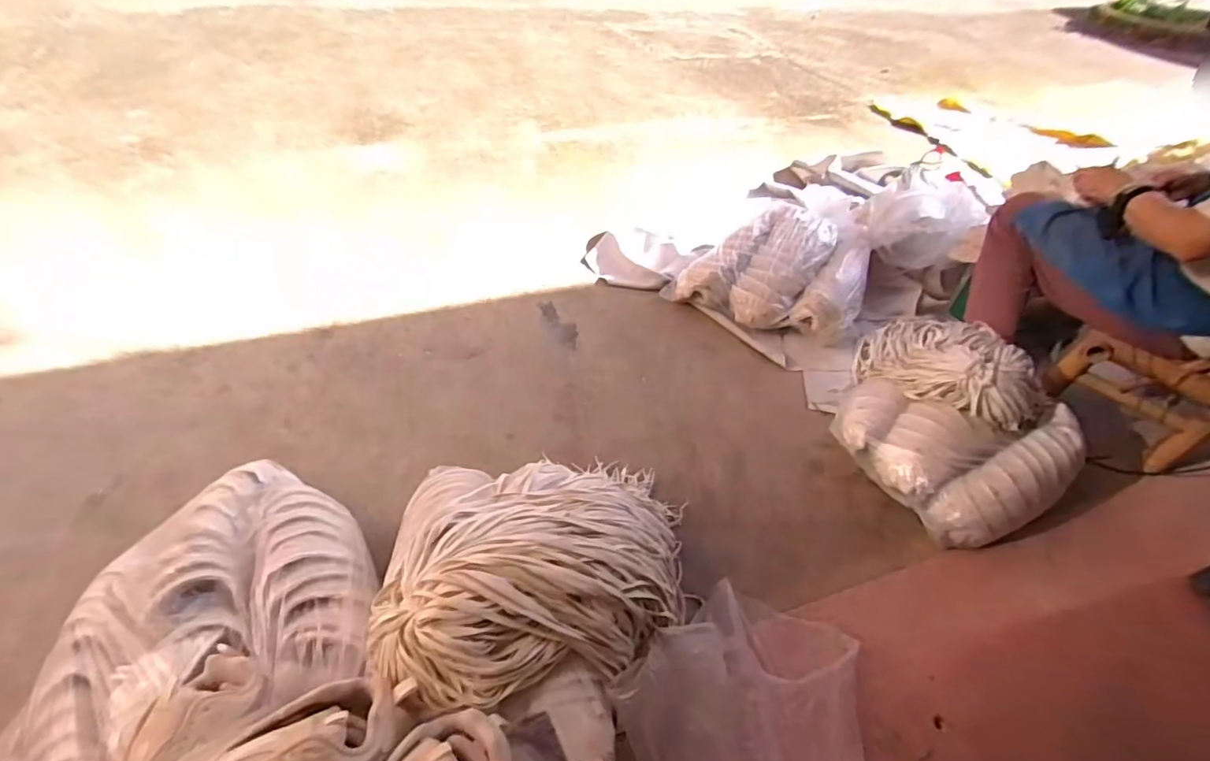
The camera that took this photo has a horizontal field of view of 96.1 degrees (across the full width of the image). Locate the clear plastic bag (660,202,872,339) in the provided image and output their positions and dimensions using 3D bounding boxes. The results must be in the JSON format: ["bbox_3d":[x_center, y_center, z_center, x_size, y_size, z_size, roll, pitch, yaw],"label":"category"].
[{"bbox_3d":[0.497,-0.331,1.526,0.472,0.174,0.475,27,51,17],"label":"clear plastic bag"}]

